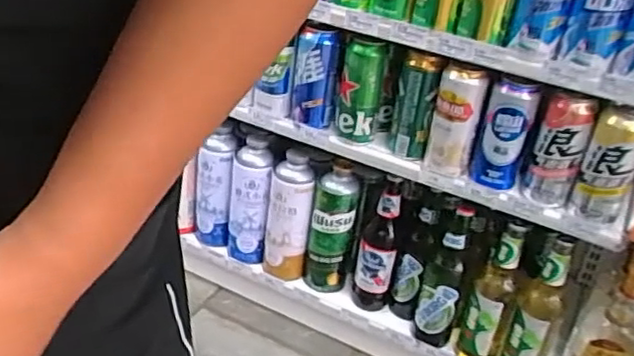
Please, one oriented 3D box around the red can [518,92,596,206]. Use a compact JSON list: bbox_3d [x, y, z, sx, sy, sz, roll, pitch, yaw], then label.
[{"bbox_3d":[0.323,-0.040,0.858,0.070,0.174,0.076,18,34,17],"label":"red can"}]

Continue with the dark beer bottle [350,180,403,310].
[{"bbox_3d":[0.103,0.127,1.091,0.064,0.265,0.062,10,33,4],"label":"dark beer bottle"}]

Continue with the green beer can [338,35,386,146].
[{"bbox_3d":[0.066,-0.136,0.974,0.061,0.155,0.075,6,33,-2],"label":"green beer can"}]

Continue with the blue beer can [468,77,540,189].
[{"bbox_3d":[0.255,-0.055,0.874,0.067,0.169,0.077,15,34,13],"label":"blue beer can"}]

